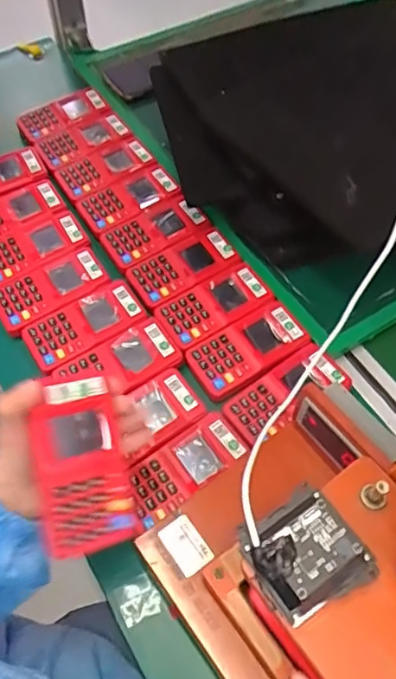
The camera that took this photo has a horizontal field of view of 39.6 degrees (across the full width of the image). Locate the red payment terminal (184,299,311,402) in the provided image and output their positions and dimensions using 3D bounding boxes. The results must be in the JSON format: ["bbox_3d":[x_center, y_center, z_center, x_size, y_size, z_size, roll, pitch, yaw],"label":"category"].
[{"bbox_3d":[0.051,0.008,0.561,0.121,0.013,0.063,-29,63,-17],"label":"red payment terminal"}]

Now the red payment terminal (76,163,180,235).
[{"bbox_3d":[-0.082,-0.172,0.673,0.121,0.015,0.059,-31,63,-18],"label":"red payment terminal"}]

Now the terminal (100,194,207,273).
[{"bbox_3d":[-0.052,-0.127,0.644,0.117,0.015,0.065,-30,63,-17],"label":"terminal"}]

